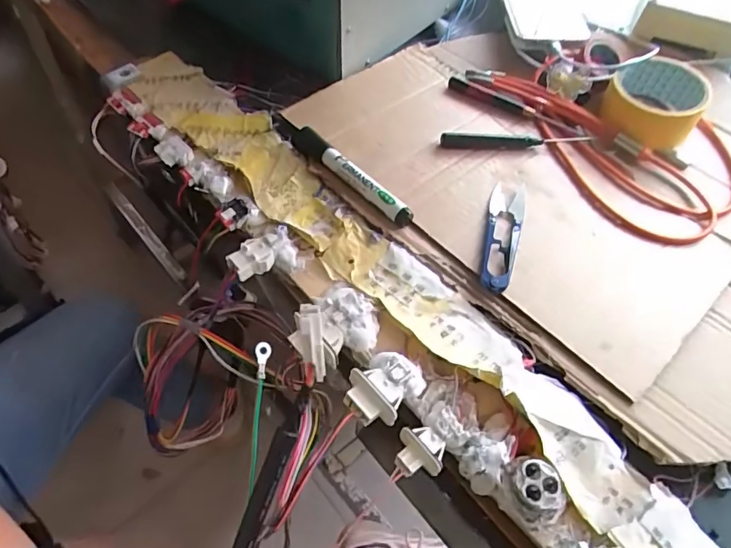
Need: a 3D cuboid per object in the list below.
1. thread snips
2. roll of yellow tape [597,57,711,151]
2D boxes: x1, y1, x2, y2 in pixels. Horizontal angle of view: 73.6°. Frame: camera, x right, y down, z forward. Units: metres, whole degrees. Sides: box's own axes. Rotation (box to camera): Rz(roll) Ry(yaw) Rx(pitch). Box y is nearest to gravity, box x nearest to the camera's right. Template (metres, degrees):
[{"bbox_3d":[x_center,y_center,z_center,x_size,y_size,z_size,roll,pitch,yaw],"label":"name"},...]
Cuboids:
[{"bbox_3d":[0.113,-0.035,0.399,0.030,0.014,0.123,16,56,6],"label":"thread snips"},{"bbox_3d":[0.288,-0.174,0.492,0.088,0.043,0.100,27,58,14],"label":"roll of yellow tape"}]

